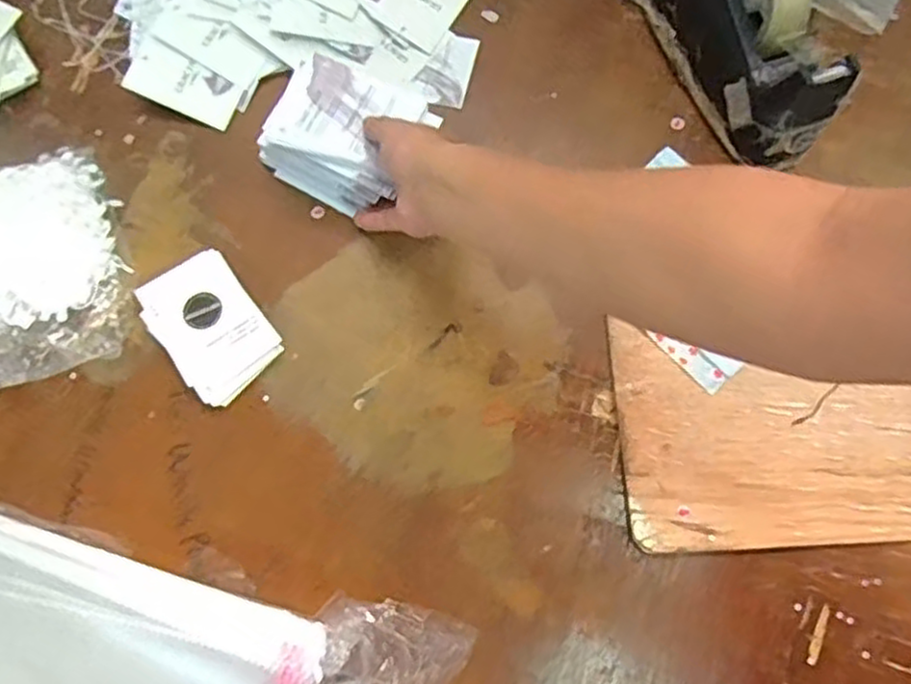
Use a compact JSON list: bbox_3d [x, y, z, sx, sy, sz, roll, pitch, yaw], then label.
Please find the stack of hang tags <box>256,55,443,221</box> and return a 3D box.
[{"bbox_3d":[-0.082,-0.158,0.574,0.118,0.058,0.093,24,75,7],"label":"stack of hang tags"}]

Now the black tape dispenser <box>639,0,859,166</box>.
[{"bbox_3d":[0.221,-0.244,0.569,0.070,0.111,0.208,-19,74,-5],"label":"black tape dispenser"}]

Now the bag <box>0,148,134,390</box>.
[{"bbox_3d":[-0.345,-0.053,0.562,0.171,0.030,0.175,-19,74,-5],"label":"bag"}]

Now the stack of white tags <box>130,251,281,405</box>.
[{"bbox_3d":[-0.187,-0.013,0.558,0.074,0.017,0.108,-37,77,-10],"label":"stack of white tags"}]

